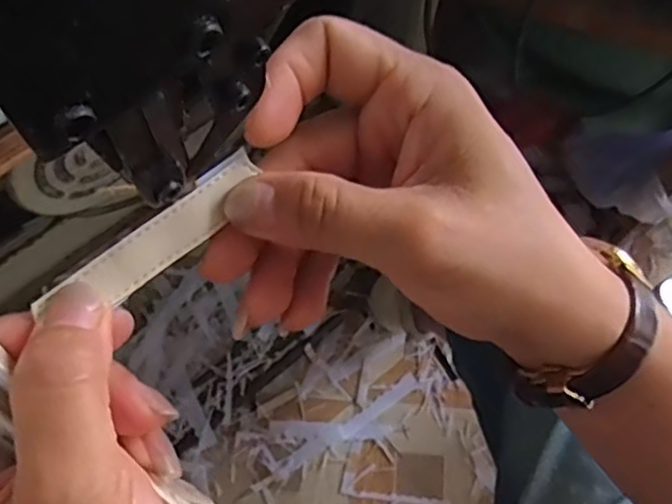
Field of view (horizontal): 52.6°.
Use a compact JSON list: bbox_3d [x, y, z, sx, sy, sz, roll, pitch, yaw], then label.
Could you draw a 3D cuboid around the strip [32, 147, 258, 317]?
[{"bbox_3d":[-0.049,-0.003,0.189,0.069,0.004,0.014,-39,103,-13],"label":"strip"}]

